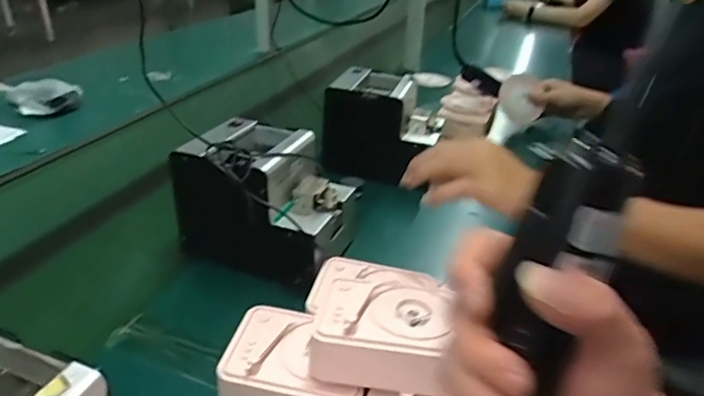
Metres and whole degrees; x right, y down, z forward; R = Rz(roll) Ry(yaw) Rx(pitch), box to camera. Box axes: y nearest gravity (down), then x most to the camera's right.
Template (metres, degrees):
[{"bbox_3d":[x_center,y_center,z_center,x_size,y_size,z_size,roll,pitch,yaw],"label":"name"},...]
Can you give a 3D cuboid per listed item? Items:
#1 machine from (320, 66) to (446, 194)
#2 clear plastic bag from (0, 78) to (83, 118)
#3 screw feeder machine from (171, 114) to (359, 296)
[{"bbox_3d":[0.051,-0.121,0.890,0.184,0.145,0.125,8,30,9],"label":"machine"},{"bbox_3d":[-0.655,-0.193,1.071,0.192,0.070,0.089,-7,31,-17],"label":"clear plastic bag"},{"bbox_3d":[-0.101,0.001,0.645,0.189,0.149,0.139,11,31,14],"label":"screw feeder machine"}]

